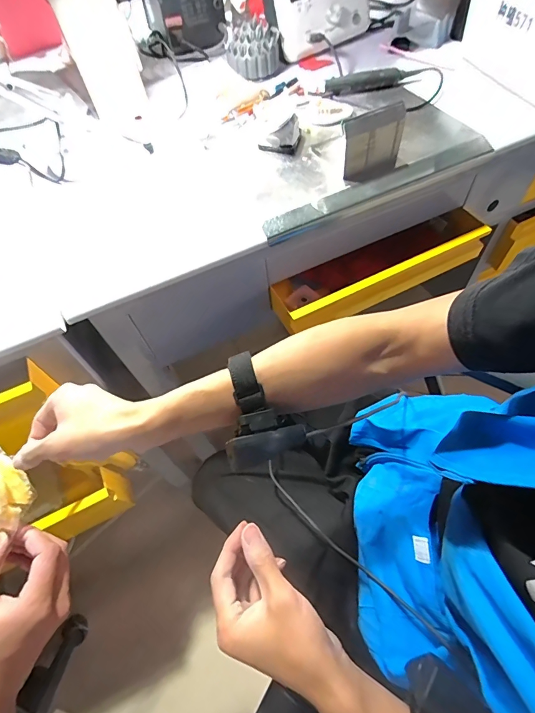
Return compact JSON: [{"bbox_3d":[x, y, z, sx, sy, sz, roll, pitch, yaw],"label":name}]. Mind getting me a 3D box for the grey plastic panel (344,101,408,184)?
[{"bbox_3d":[0.154,-0.308,0.549,0.093,0.093,0.018,-19,58,-7],"label":"grey plastic panel"}]

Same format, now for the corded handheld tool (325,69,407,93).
[{"bbox_3d":[0.178,-0.505,0.690,0.149,0.037,0.027,-5,58,2],"label":"corded handheld tool"}]

